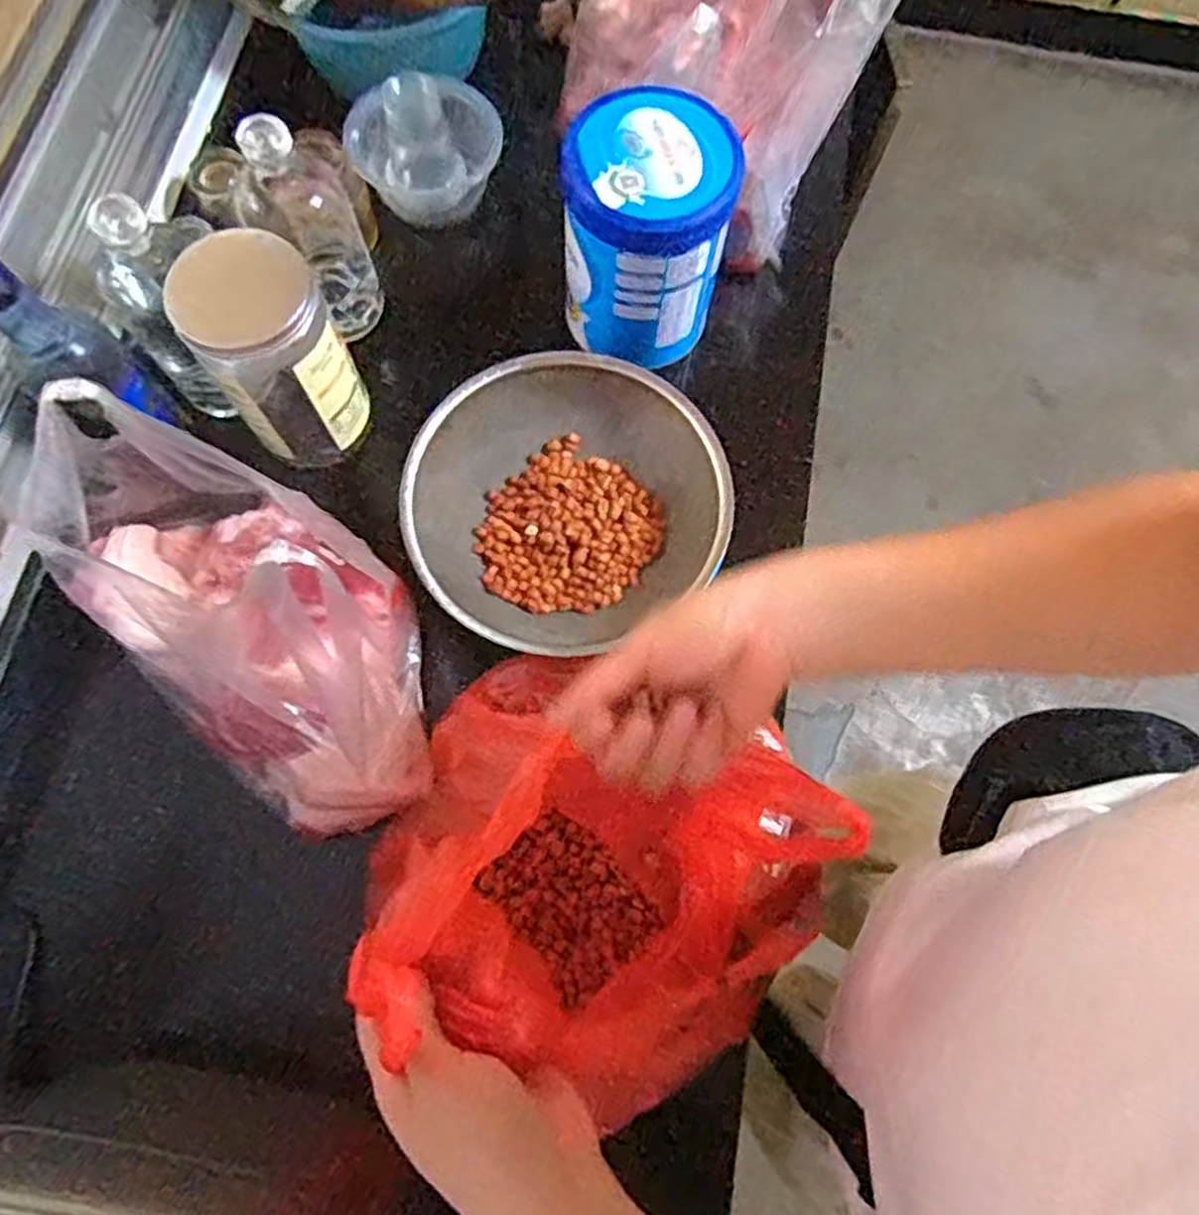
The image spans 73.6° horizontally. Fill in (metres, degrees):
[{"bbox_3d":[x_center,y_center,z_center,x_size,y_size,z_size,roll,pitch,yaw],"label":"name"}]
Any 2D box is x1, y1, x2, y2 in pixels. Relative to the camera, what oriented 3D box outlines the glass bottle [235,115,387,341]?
[{"bbox_3d":[-0.225,-0.305,0.645,0.062,0.184,0.075,-20,75,-6],"label":"glass bottle"}]

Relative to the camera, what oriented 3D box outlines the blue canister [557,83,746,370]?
[{"bbox_3d":[0.037,-0.295,0.642,0.125,0.158,0.122,0,73,0],"label":"blue canister"}]

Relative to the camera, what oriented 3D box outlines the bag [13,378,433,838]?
[{"bbox_3d":[-0.227,-0.003,0.494,0.287,0.228,0.161,43,78,11],"label":"bag"}]

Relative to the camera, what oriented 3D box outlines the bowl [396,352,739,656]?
[{"bbox_3d":[-0.032,-0.084,0.633,0.245,0.063,0.237,-36,77,-10],"label":"bowl"}]

